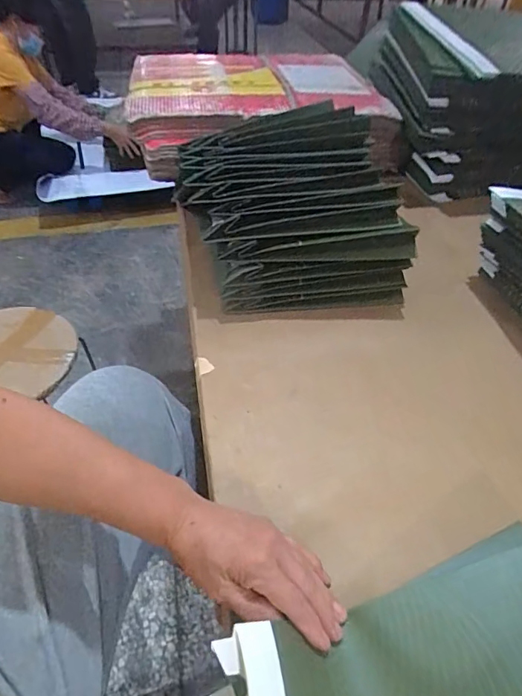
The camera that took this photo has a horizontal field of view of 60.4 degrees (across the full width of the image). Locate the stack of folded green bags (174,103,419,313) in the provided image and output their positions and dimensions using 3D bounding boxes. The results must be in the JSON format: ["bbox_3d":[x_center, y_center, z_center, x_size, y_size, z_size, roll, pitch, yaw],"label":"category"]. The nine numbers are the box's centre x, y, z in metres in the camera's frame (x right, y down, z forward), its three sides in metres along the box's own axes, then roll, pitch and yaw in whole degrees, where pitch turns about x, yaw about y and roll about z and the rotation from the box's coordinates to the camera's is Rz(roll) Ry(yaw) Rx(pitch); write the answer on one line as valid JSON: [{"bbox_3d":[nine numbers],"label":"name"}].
[{"bbox_3d":[0.042,-0.208,0.663,0.293,0.180,0.266,-3,47,-5],"label":"stack of folded green bags"}]

